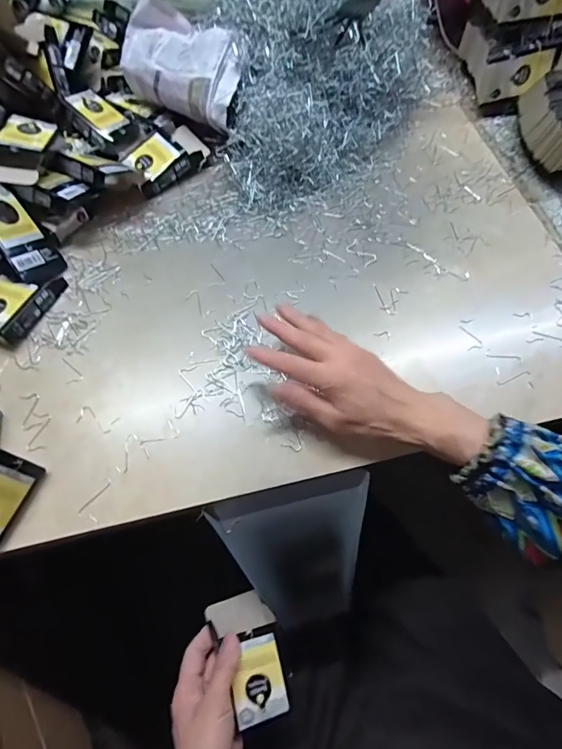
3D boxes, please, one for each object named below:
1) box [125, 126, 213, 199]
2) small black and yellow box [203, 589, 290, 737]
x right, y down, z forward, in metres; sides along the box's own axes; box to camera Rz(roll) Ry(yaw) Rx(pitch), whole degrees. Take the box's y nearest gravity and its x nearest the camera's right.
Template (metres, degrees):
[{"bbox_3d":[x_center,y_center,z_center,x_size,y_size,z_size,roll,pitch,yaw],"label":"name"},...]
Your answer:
[{"bbox_3d":[-0.140,-0.263,0.512,0.093,0.032,0.056,-37,70,-16],"label":"box"},{"bbox_3d":[-0.028,0.258,0.384,0.056,0.014,0.100,-21,60,-6],"label":"small black and yellow box"}]

